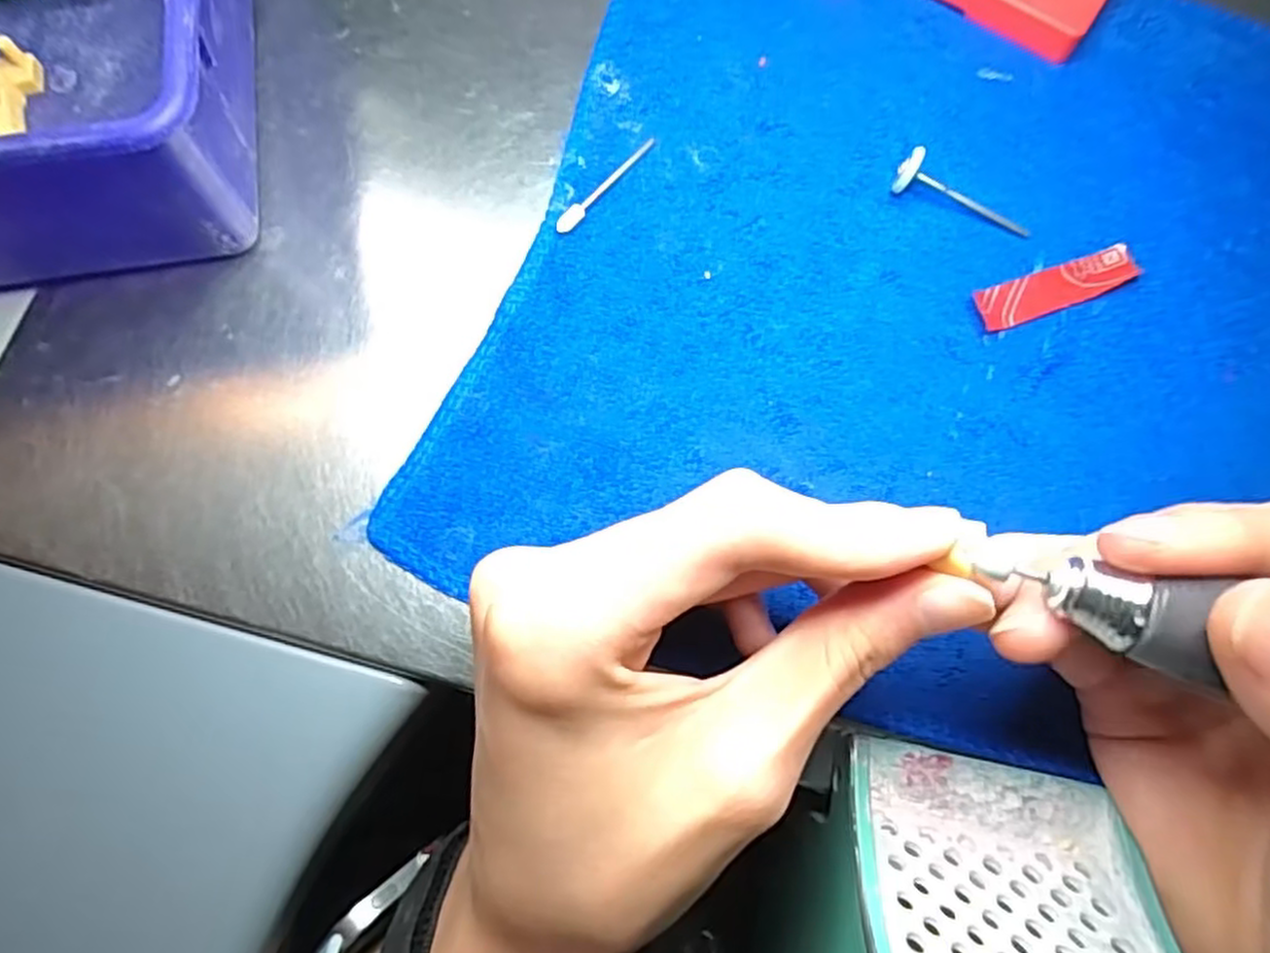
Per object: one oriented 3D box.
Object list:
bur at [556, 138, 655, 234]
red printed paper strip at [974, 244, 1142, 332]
[{"bbox_3d":[-0.010,-0.098,0.242,0.005,0.005,0.047,37,77,9],"label":"bur"},{"bbox_3d":[0.135,-0.061,0.234,0.055,0.004,0.014,-19,76,-7],"label":"red printed paper strip"}]

